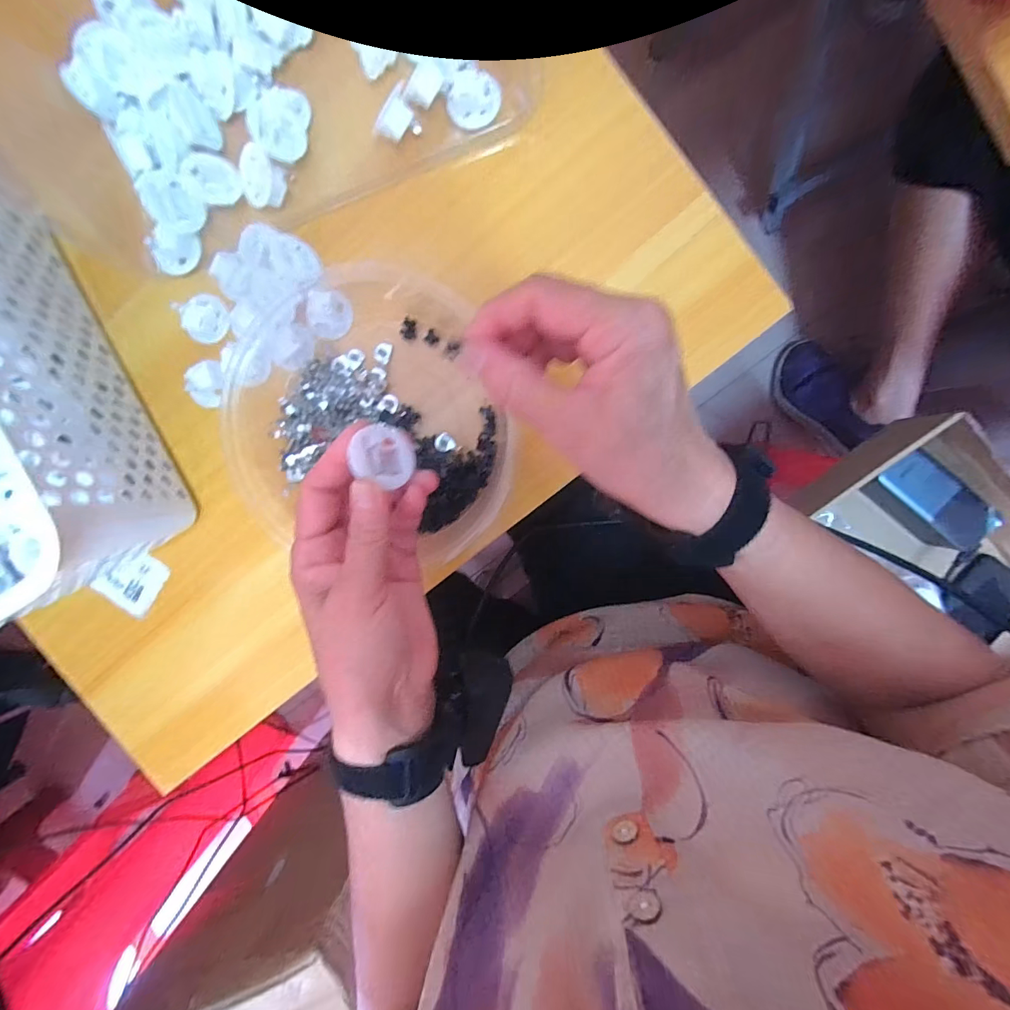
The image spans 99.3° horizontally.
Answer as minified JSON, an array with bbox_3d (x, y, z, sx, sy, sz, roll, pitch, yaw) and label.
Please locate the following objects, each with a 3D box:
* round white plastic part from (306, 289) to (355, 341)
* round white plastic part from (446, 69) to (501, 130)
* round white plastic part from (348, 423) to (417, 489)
[{"bbox_3d":[-0.121,-0.131,0.294,0.027,0.007,0.030,6,98,2],"label":"round white plastic part"},{"bbox_3d":[-0.019,-0.253,0.269,0.031,0.008,0.026,-2,137,-14],"label":"round white plastic part"},{"bbox_3d":[-0.062,-0.026,0.219,0.031,0.005,0.031,7,77,-35],"label":"round white plastic part"}]

